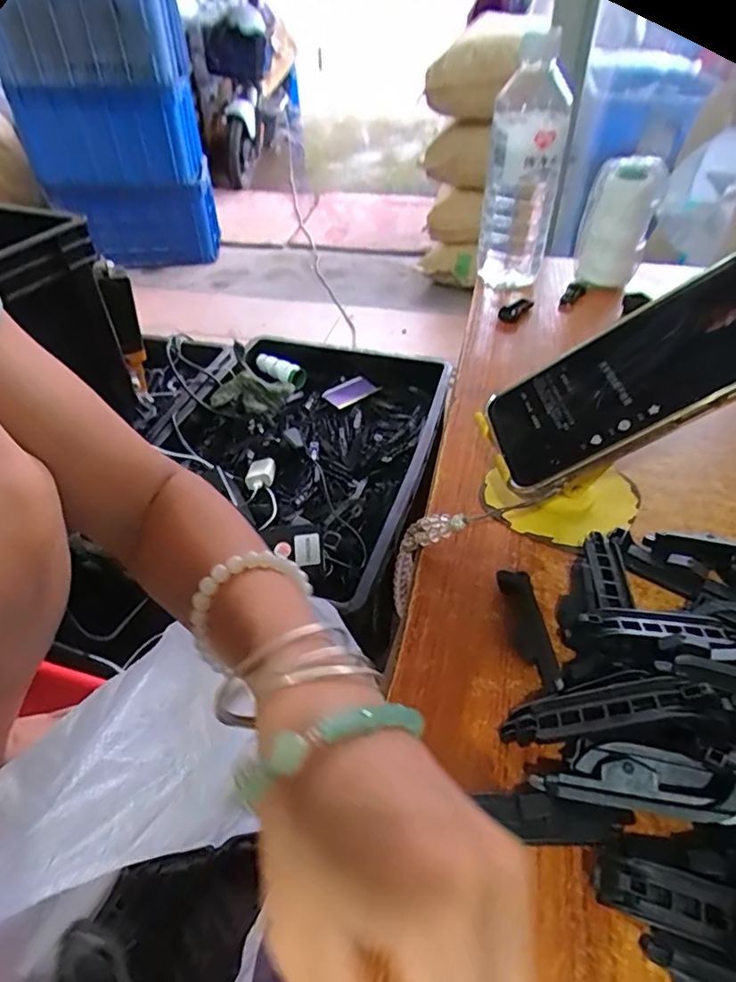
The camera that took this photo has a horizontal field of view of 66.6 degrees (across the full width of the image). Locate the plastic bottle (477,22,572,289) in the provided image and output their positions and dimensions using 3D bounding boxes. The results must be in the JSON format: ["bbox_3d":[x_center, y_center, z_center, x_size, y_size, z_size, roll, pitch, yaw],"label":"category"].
[{"bbox_3d":[0.153,-0.312,0.557,0.071,0.208,0.063,8,44,11],"label":"plastic bottle"}]

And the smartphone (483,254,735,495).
[{"bbox_3d":[0.145,-0.064,0.294,0.170,0.011,0.082,-30,40,20],"label":"smartphone"}]

